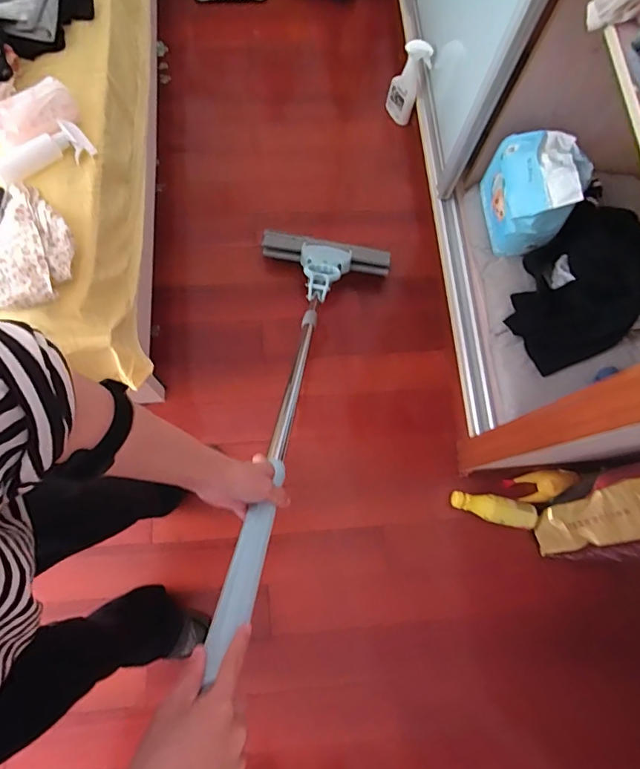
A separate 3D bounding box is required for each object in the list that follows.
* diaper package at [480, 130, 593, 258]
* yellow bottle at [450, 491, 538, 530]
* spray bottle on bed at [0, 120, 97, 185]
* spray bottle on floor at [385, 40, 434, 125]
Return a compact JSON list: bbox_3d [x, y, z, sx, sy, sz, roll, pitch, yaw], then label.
[{"bbox_3d":[0.542,-0.503,1.185,0.158,0.230,0.251,-7,75,-5],"label":"diaper package"},{"bbox_3d":[0.459,0.332,1.243,0.219,0.050,0.070,13,74,0],"label":"yellow bottle"},{"bbox_3d":[-0.558,-0.463,0.944,0.185,0.040,0.068,-40,80,-13],"label":"spray bottle on bed"},{"bbox_3d":[0.289,-0.981,1.511,0.115,0.257,0.060,42,67,2],"label":"spray bottle on floor"}]

